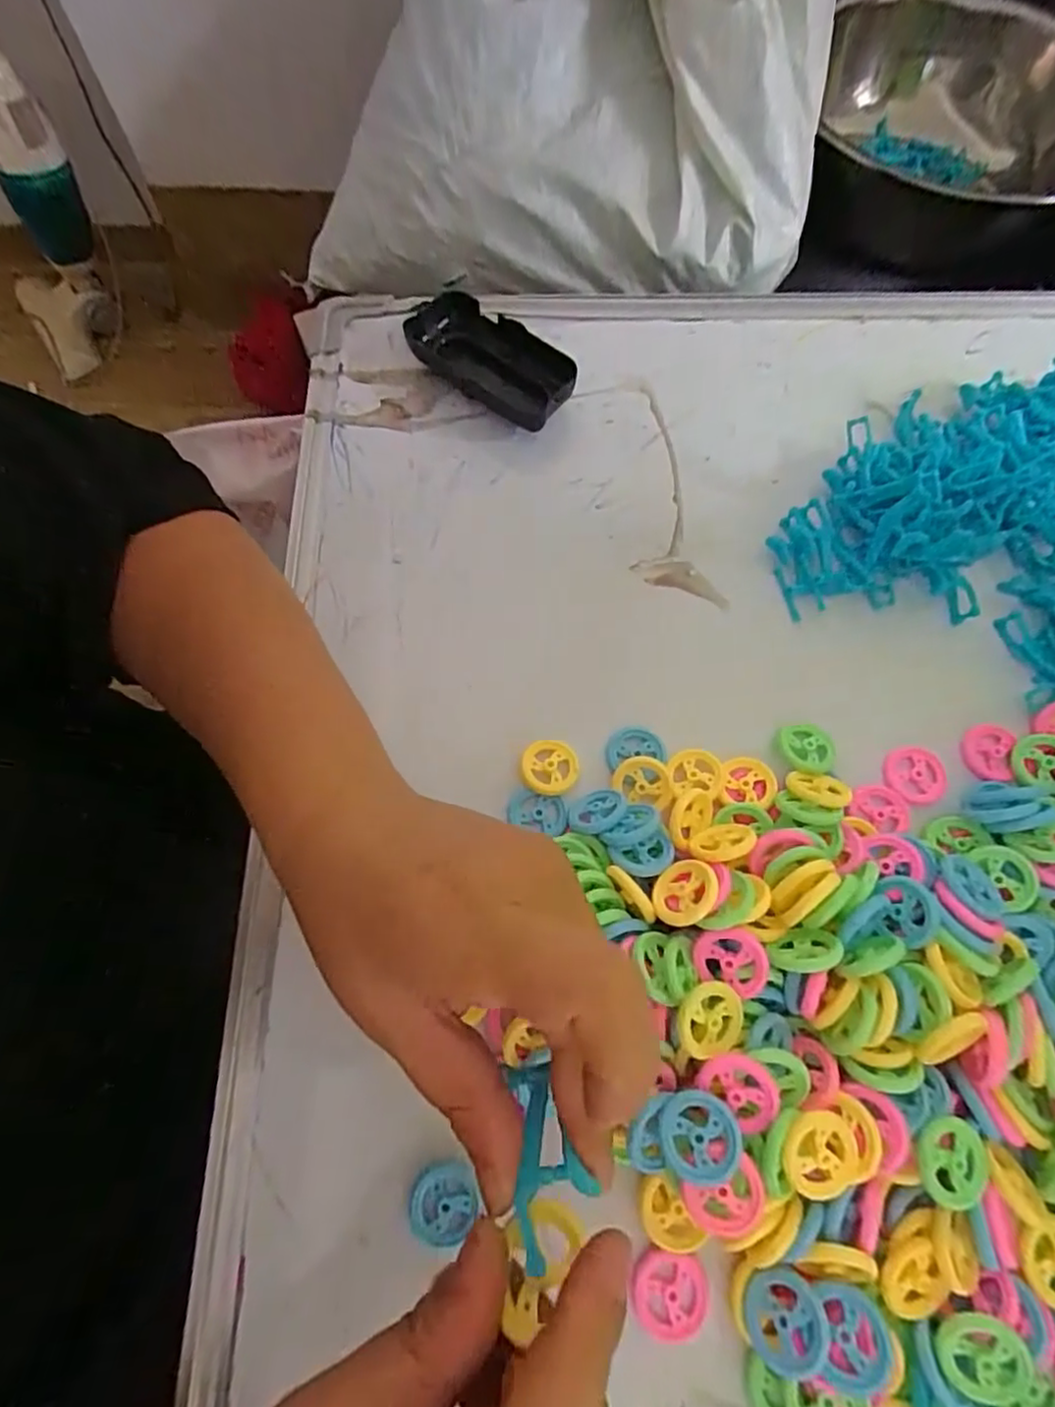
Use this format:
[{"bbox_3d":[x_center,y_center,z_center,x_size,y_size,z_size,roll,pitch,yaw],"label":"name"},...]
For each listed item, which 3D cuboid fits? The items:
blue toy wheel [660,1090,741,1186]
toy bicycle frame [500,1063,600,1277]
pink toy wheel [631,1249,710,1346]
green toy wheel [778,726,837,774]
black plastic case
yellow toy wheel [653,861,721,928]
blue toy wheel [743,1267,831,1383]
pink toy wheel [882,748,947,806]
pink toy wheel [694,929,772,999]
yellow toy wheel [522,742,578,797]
[{"bbox_3d":[0.065,0.164,0.238,0.029,0.008,0.030,0,68,0],"label":"blue toy wheel"},{"bbox_3d":[0.007,0.132,0.184,0.024,0.010,0.049,-4,47,-2],"label":"toy bicycle frame"},{"bbox_3d":[0.057,0.233,0.250,0.030,0.009,0.031,0,69,0],"label":"pink toy wheel"},{"bbox_3d":[0.144,0.023,0.323,0.028,0.006,0.026,0,69,0],"label":"green toy wheel"},{"bbox_3d":[-0.024,-0.217,0.401,0.115,0.026,0.048,39,74,13],"label":"black plastic case"},{"bbox_3d":[0.068,0.081,0.272,0.029,0.007,0.027,-44,37,-7],"label":"yellow toy wheel"},{"bbox_3d":[0.095,0.229,0.235,0.029,0.005,0.030,-21,48,25],"label":"blue toy wheel"},{"bbox_3d":[0.197,0.037,0.322,0.032,0.004,0.029,-5,70,-2],"label":"pink toy wheel"},{"bbox_3d":[0.084,0.107,0.262,0.029,0.004,0.027,0,88,12],"label":"pink toy wheel"},{"bbox_3d":[0.011,0.033,0.320,0.028,0.007,0.029,0,69,0],"label":"yellow toy wheel"}]

